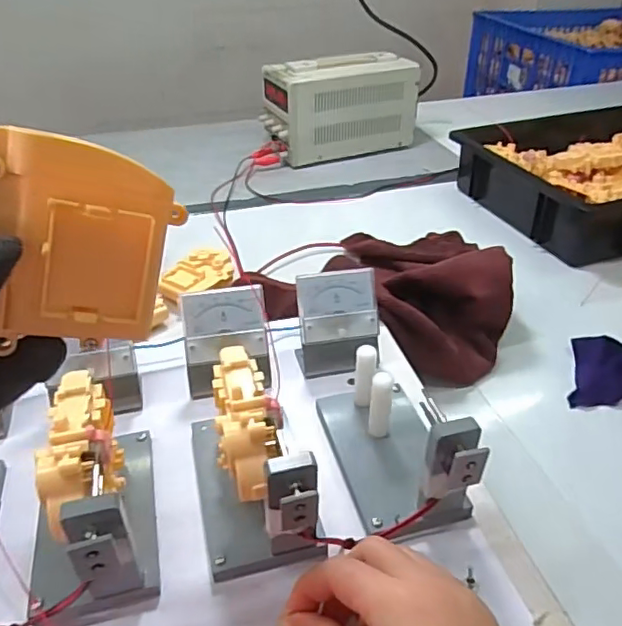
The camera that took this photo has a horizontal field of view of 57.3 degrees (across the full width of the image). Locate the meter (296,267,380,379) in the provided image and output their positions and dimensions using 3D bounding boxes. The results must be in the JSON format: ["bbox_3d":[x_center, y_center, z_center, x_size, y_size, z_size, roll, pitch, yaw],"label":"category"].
[{"bbox_3d":[0.022,0.008,0.460,0.067,0.066,0.051,-7,38,-8],"label":"meter"}]

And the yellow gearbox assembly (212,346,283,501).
[{"bbox_3d":[-0.039,0.059,0.344,0.037,0.031,0.099,-7,38,-9],"label":"yellow gearbox assembly"}]

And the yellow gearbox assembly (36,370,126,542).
[{"bbox_3d":[-0.129,0.084,0.327,0.033,0.057,0.098,-8,38,-10],"label":"yellow gearbox assembly"}]

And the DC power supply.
[{"bbox_3d":[0.055,-0.364,1.018,0.258,0.154,0.102,-15,39,-18],"label":"DC power supply"}]

